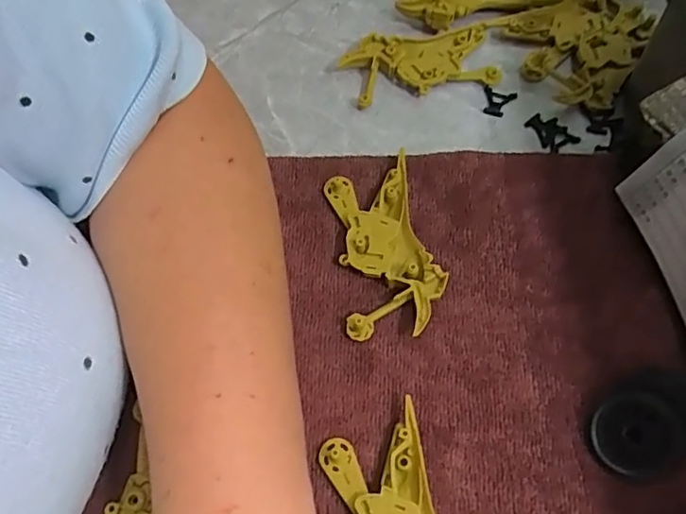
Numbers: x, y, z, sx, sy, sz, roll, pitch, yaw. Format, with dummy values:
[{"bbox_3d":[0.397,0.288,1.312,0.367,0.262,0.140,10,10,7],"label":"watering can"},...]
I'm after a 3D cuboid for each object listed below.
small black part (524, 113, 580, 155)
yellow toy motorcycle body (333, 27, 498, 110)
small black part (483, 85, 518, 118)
[{"bbox_3d":[0.127,-0.076,0.354,0.021,0.006,0.028,-27,65,-11],"label":"small black part"},{"bbox_3d":[0.050,-0.126,0.374,0.097,0.015,0.050,-7,63,-1],"label":"yellow toy motorcycle body"},{"bbox_3d":[0.098,-0.097,0.367,0.020,0.005,0.019,12,64,8],"label":"small black part"}]

